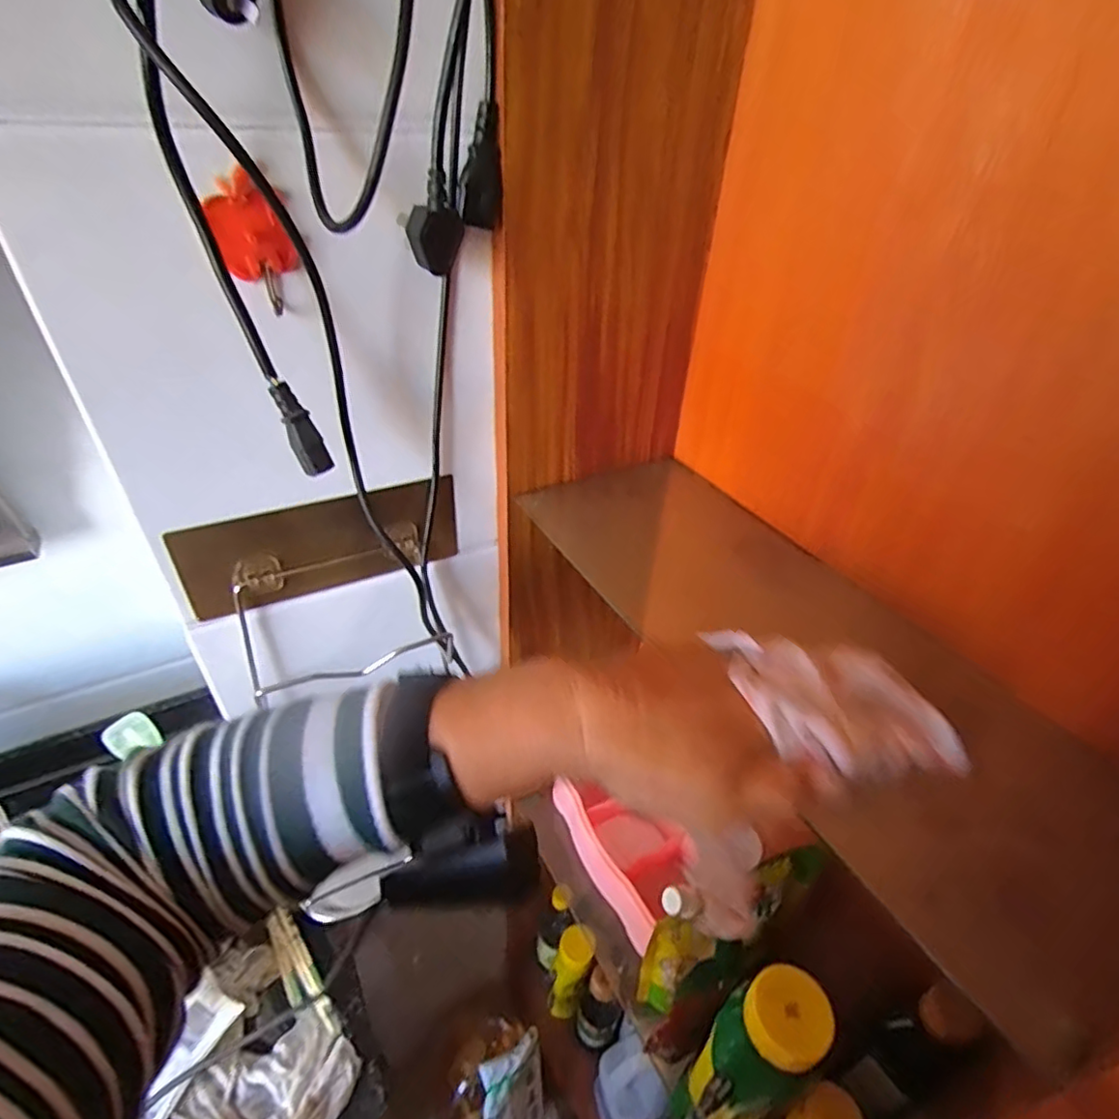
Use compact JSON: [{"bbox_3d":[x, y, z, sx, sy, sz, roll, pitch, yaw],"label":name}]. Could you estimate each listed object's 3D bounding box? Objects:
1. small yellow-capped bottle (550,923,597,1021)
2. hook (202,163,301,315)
[{"bbox_3d":[0.018,0.654,0.949,0.057,0.228,0.063,16,40,16],"label":"small yellow-capped bottle"},{"bbox_3d":[-0.161,-0.168,0.322,0.037,0.062,0.020,-13,41,-19],"label":"hook"}]

